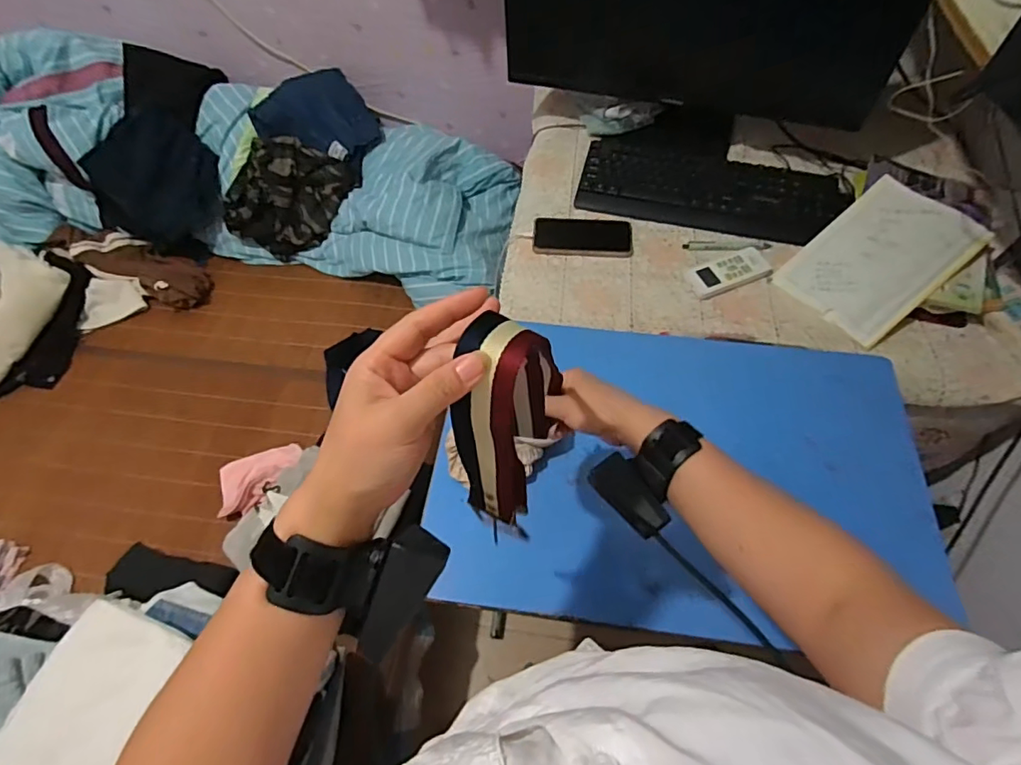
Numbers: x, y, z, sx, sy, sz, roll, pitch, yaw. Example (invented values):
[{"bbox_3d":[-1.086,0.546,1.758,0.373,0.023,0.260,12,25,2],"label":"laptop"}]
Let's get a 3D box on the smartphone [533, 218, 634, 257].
[{"bbox_3d":[0.123,-0.247,0.901,0.165,0.017,0.079,0,58,2],"label":"smartphone"}]

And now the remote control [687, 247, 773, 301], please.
[{"bbox_3d":[0.351,-0.179,0.853,0.132,0.017,0.064,-21,60,-11],"label":"remote control"}]

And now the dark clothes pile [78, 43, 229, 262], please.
[{"bbox_3d":[-0.874,-0.567,1.287,0.308,0.195,0.477,-2,86,0],"label":"dark clothes pile"}]

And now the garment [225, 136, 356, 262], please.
[{"bbox_3d":[-0.546,-0.456,1.309,0.234,0.100,0.286,29,98,-22],"label":"garment"}]

